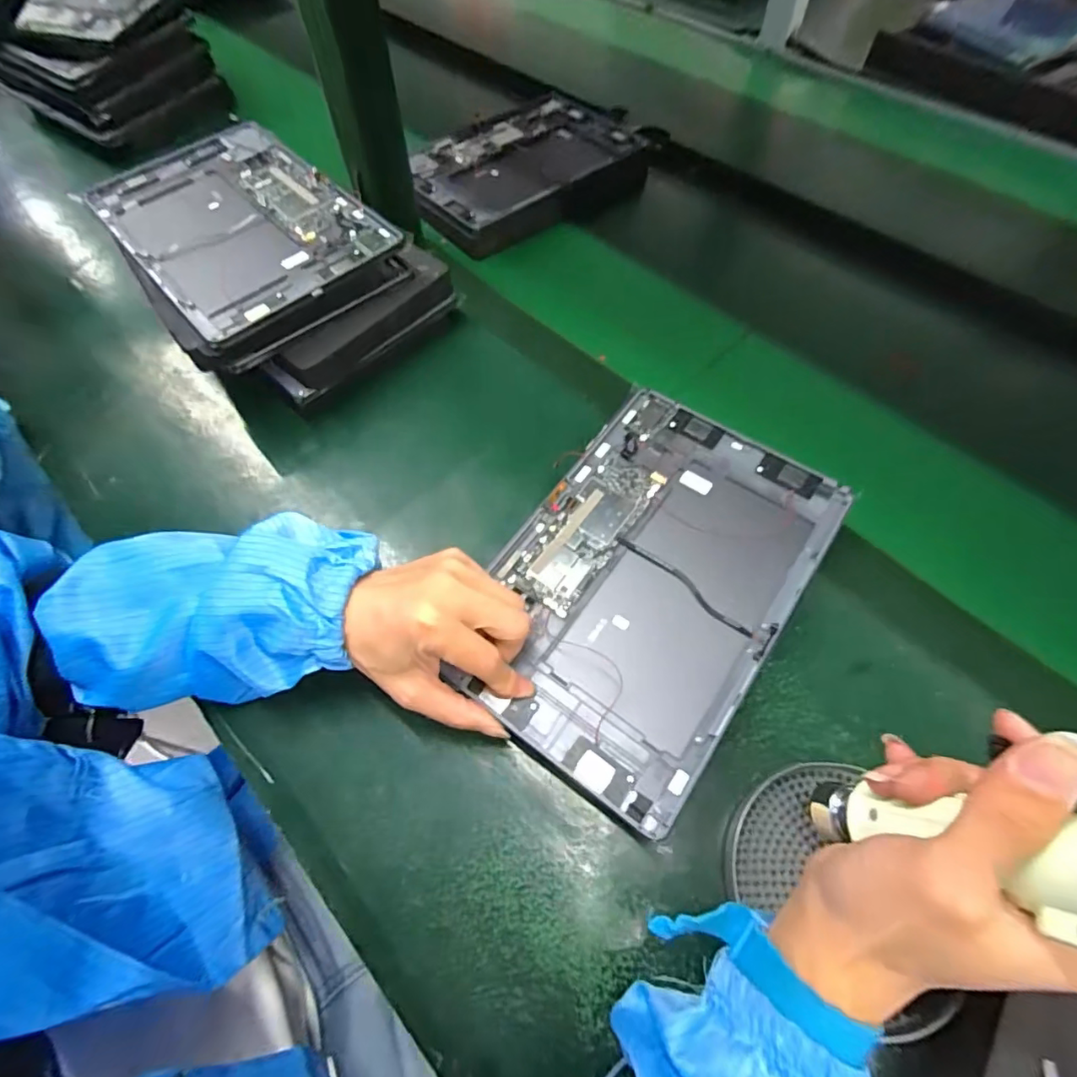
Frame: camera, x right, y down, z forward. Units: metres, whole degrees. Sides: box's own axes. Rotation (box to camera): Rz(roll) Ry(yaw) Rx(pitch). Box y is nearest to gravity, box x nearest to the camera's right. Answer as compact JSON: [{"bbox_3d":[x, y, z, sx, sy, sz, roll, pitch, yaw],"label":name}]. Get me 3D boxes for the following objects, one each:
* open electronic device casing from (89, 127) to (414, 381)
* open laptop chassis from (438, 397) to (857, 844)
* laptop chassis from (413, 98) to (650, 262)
[{"bbox_3d":[-0.247,-0.259,0.455,0.171,0.031,0.253,-37,68,-15],"label":"open electronic device casing"},{"bbox_3d":[0.069,0.023,0.340,0.163,0.021,0.252,31,64,17],"label":"open laptop chassis"},{"bbox_3d":[-0.013,-0.413,0.610,0.272,0.039,0.201,-31,65,-16],"label":"laptop chassis"}]

